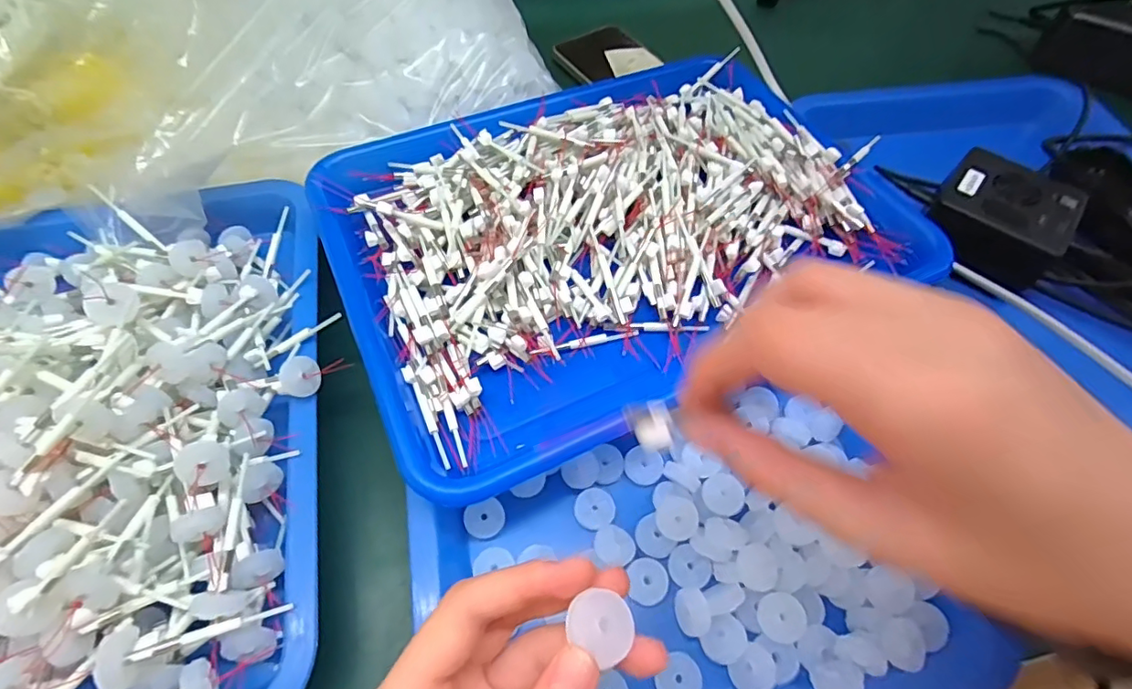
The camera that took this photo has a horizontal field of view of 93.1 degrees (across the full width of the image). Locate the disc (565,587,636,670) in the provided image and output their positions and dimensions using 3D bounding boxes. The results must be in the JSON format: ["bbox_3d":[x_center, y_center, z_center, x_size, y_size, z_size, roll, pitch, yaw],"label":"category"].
[{"bbox_3d":[0.011,0.084,0.162,0.019,0.005,0.018,1,59,-1],"label":"disc"}]

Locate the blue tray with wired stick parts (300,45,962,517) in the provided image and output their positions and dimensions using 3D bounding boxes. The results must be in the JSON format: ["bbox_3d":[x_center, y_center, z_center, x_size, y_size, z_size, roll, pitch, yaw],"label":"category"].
[{"bbox_3d":[0.031,-0.073,0.341,0.330,0.044,0.238,-22,62,-14],"label":"blue tray with wired stick parts"}]

